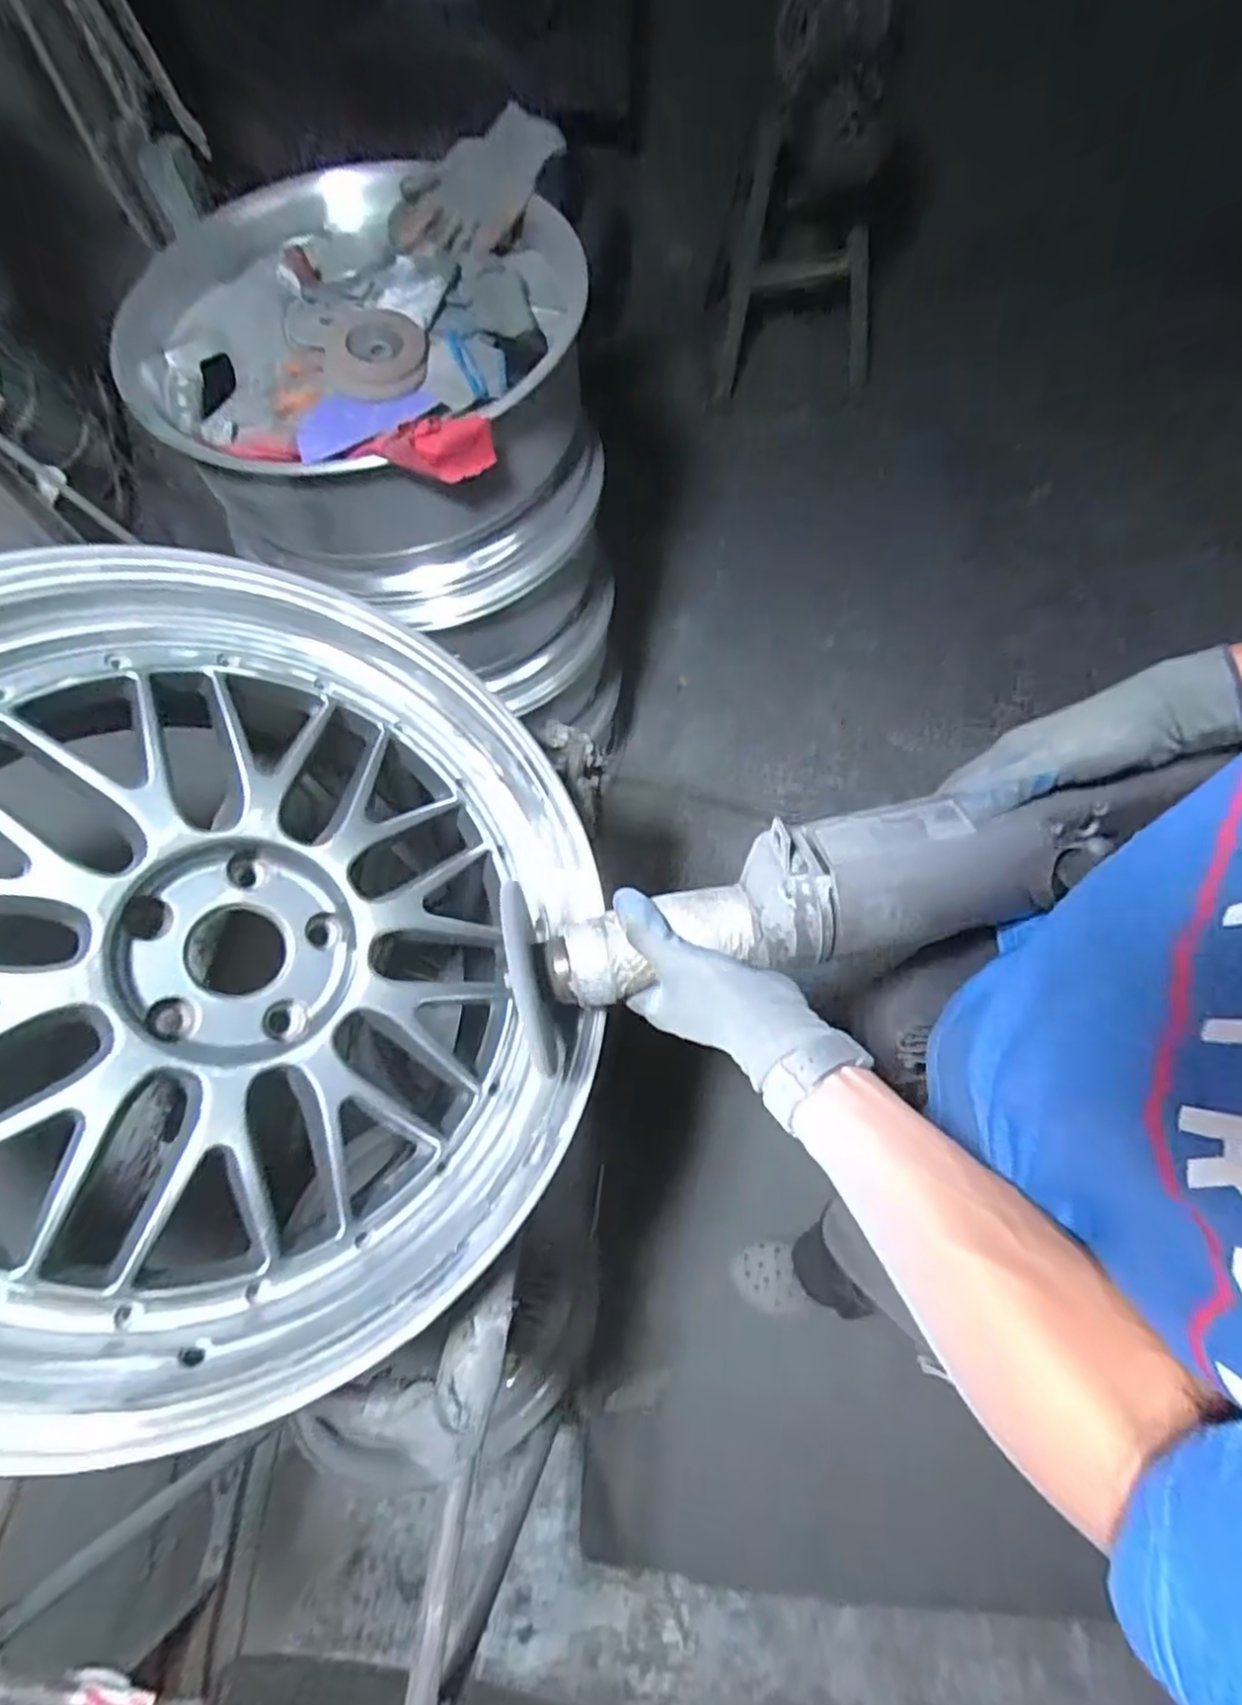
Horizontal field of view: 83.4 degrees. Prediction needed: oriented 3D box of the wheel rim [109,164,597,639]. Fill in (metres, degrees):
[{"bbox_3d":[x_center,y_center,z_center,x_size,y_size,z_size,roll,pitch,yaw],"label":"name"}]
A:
[{"bbox_3d":[-0.280,-0.539,0.847,0.501,0.239,0.449,-16,69,-4],"label":"wheel rim"}]

